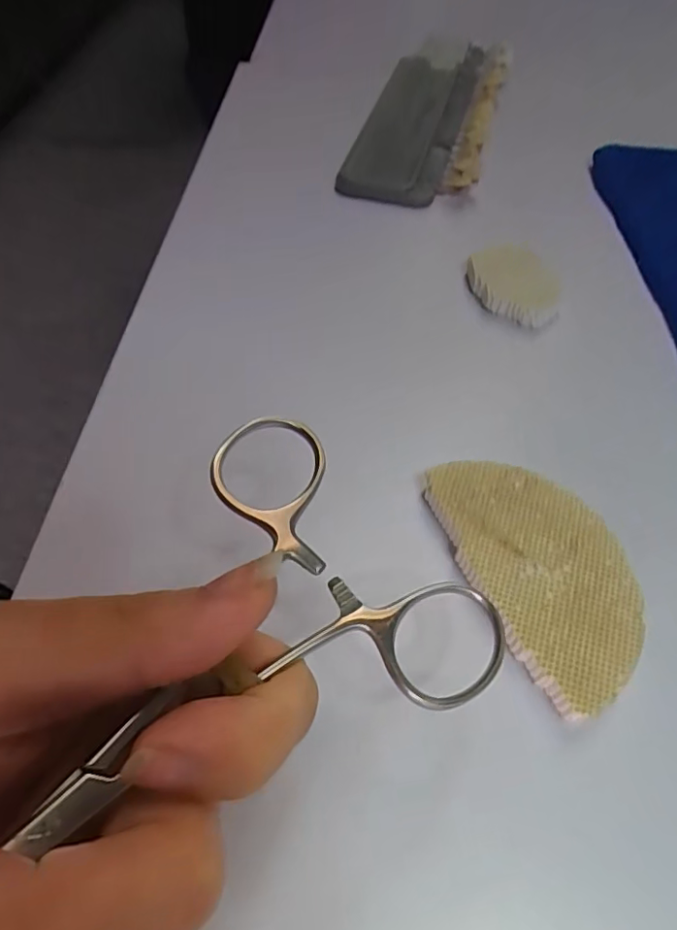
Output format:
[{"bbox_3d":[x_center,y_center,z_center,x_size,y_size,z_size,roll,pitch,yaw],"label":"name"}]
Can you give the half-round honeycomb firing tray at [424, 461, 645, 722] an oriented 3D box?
[{"bbox_3d":[0.057,0.027,0.158,0.043,0.007,0.074,-24,59,-15],"label":"half-round honeycomb firing tray"}]

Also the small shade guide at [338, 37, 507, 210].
[{"bbox_3d":[0.054,-0.201,0.313,0.066,0.017,0.174,14,57,9],"label":"small shade guide"}]

